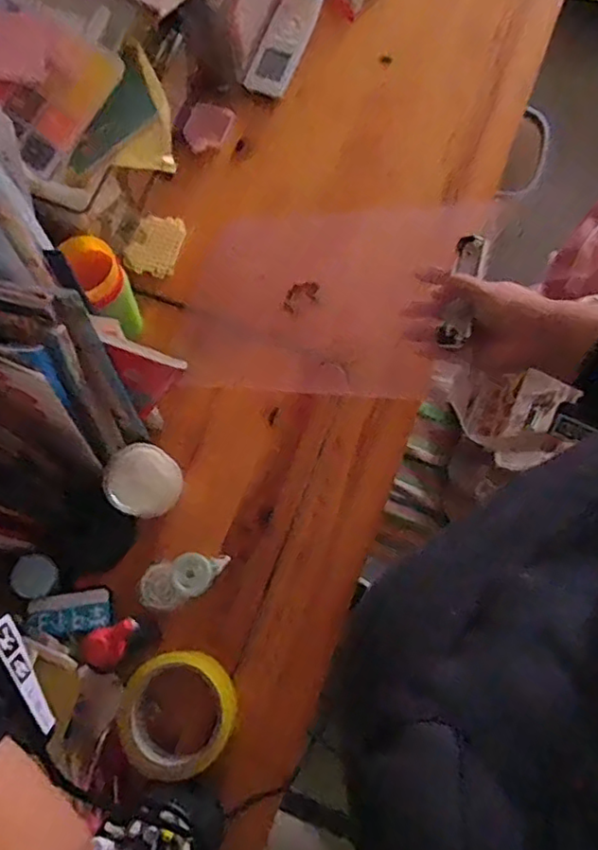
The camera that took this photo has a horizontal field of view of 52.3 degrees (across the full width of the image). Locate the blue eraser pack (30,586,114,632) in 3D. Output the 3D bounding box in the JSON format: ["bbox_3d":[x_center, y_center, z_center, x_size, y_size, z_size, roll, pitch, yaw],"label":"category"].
[{"bbox_3d":[-0.216,0.177,0.575,0.069,0.018,0.036,-10,74,-2],"label":"blue eraser pack"}]

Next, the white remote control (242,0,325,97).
[{"bbox_3d":[-0.015,-0.478,0.752,0.051,0.013,0.167,23,80,-8],"label":"white remote control"}]

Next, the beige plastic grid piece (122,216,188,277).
[{"bbox_3d":[-0.162,-0.205,0.688,0.059,0.004,0.074,14,74,5],"label":"beige plastic grid piece"}]

